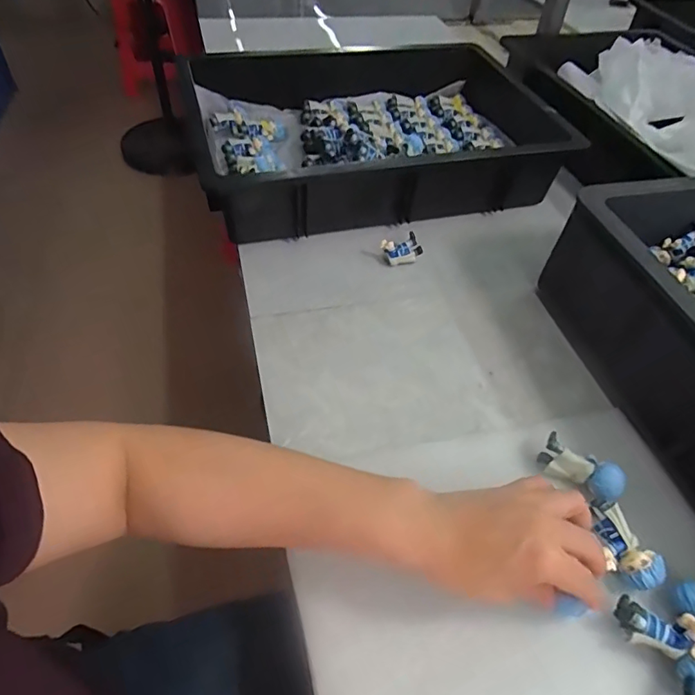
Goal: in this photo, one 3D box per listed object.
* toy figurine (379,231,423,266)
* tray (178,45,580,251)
[{"bbox_3d":[0.062,-0.108,0.556,0.045,0.023,0.025,-21,54,-21],"label":"toy figurine"},{"bbox_3d":[0.057,-0.300,0.670,0.482,0.093,0.337,-11,51,-14],"label":"tray"}]

